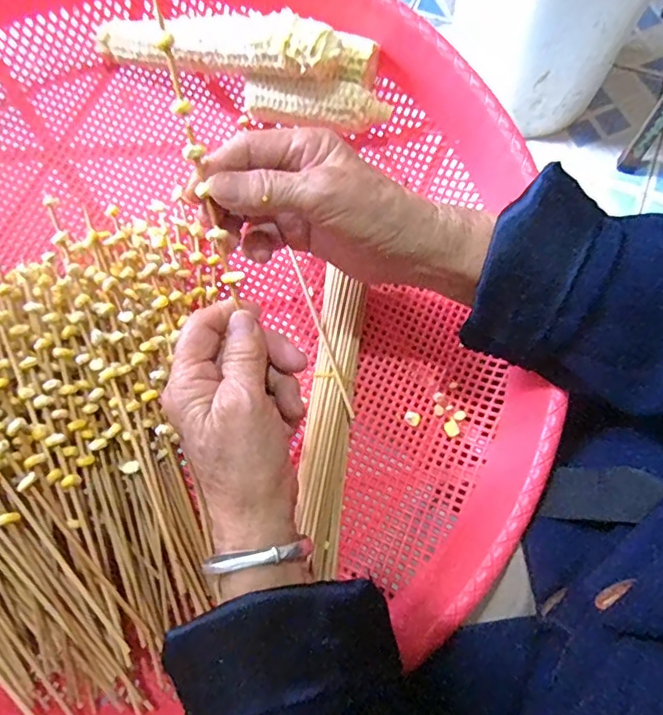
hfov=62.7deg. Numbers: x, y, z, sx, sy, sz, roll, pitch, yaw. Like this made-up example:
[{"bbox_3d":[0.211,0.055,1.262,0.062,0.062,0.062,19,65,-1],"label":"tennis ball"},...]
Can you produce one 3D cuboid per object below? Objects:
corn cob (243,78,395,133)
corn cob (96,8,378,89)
[{"bbox_3d":[-0.012,-0.186,0.392,0.098,0.026,0.029,8,69,4],"label":"corn cob"},{"bbox_3d":[-0.070,-0.215,0.377,0.197,0.036,0.039,7,69,4],"label":"corn cob"}]

